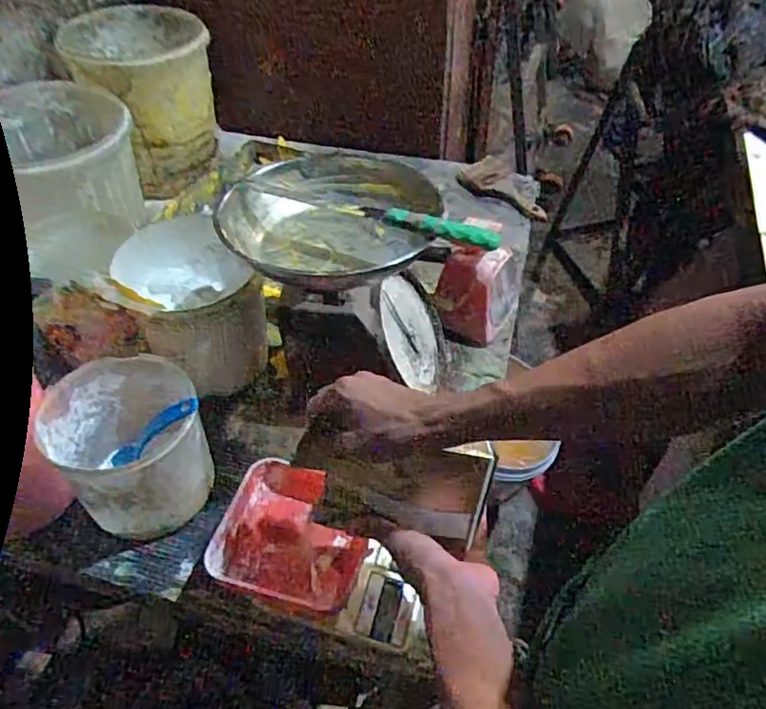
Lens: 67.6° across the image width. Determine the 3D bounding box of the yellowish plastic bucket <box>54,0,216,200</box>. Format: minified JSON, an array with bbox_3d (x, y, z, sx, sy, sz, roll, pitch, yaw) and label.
[{"bbox_3d":[-0.451,-0.497,1.133,0.238,0.257,0.269,-11,49,-10],"label":"yellowish plastic bucket"}]

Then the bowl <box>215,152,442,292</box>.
[{"bbox_3d":[-0.060,-0.175,0.699,0.255,0.073,0.255,0,48,0],"label":"bowl"}]

